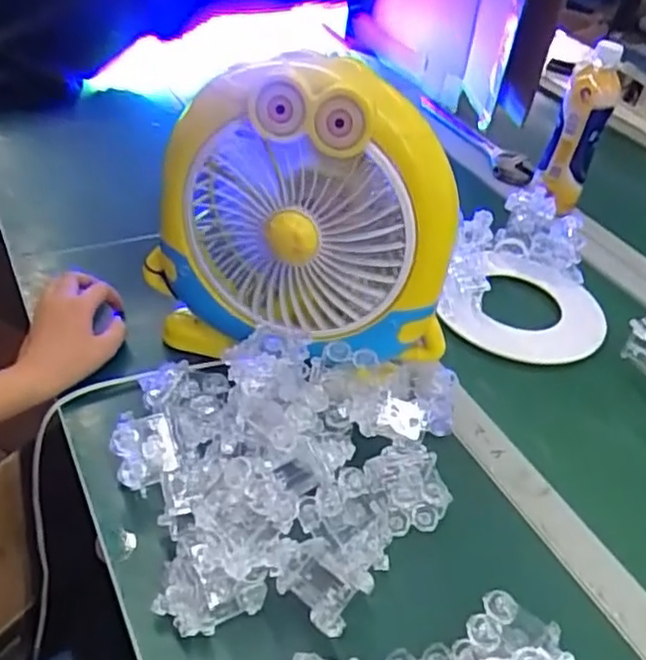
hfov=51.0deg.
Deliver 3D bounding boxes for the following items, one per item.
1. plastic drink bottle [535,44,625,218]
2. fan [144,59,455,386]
[{"bbox_3d":[0.329,-0.257,0.877,0.065,0.204,0.063,21,42,12],"label":"plastic drink bottle"},{"bbox_3d":[-0.021,-0.082,0.569,0.244,0.263,0.130,4,40,-5],"label":"fan"}]

